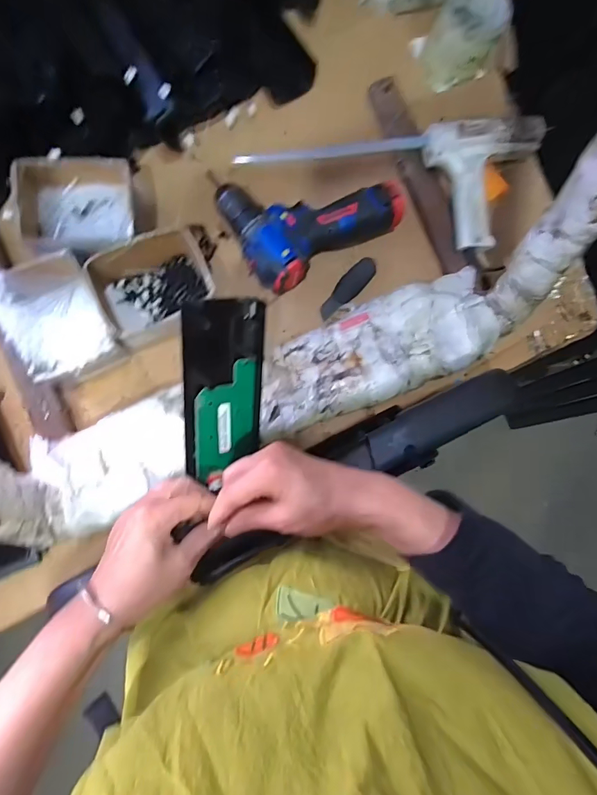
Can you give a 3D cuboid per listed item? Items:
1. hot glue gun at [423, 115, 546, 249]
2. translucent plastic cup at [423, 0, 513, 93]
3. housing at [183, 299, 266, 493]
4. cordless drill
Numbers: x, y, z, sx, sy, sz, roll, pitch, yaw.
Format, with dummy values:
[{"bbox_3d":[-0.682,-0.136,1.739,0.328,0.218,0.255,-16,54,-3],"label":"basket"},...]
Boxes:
[{"bbox_3d":[0.265,-0.293,0.562,0.176,0.035,0.160,-22,89,-9],"label":"hot glue gun"},{"bbox_3d":[0.222,-0.479,0.565,0.093,0.067,0.103,28,82,-5],"label":"translucent plastic cup"},{"bbox_3d":[-0.065,-0.002,0.379,0.069,0.013,0.167,-8,116,-28],"label":"housing"},{"bbox_3d":[0.013,-0.238,0.536,0.201,0.058,0.157,-32,91,-9],"label":"cordless drill"}]

